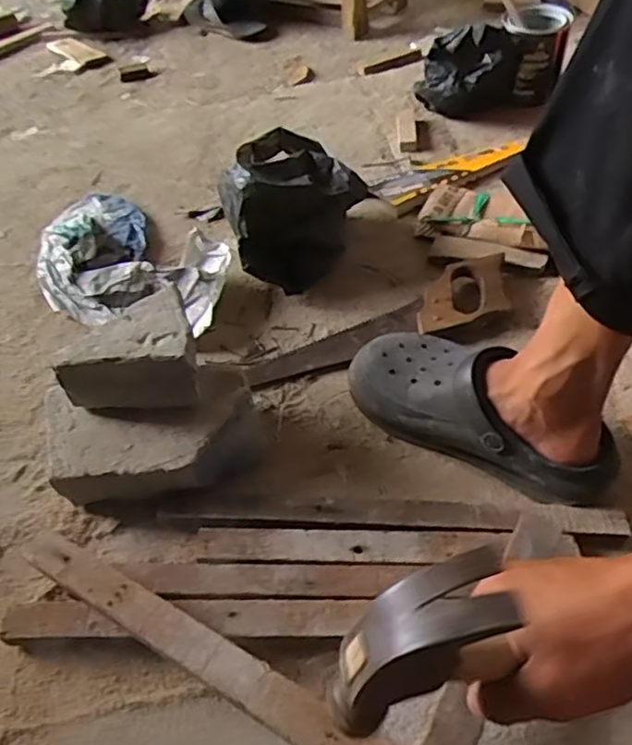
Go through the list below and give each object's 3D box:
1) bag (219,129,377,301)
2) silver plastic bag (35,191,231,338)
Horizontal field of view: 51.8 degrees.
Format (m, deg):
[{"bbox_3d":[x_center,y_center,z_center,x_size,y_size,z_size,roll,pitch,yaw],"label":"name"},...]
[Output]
[{"bbox_3d":[-0.028,-0.217,0.843,0.173,0.144,0.196,-13,50,-4],"label":"bag"},{"bbox_3d":[-0.259,-0.146,0.865,0.341,0.054,0.189,33,61,29],"label":"silver plastic bag"}]

